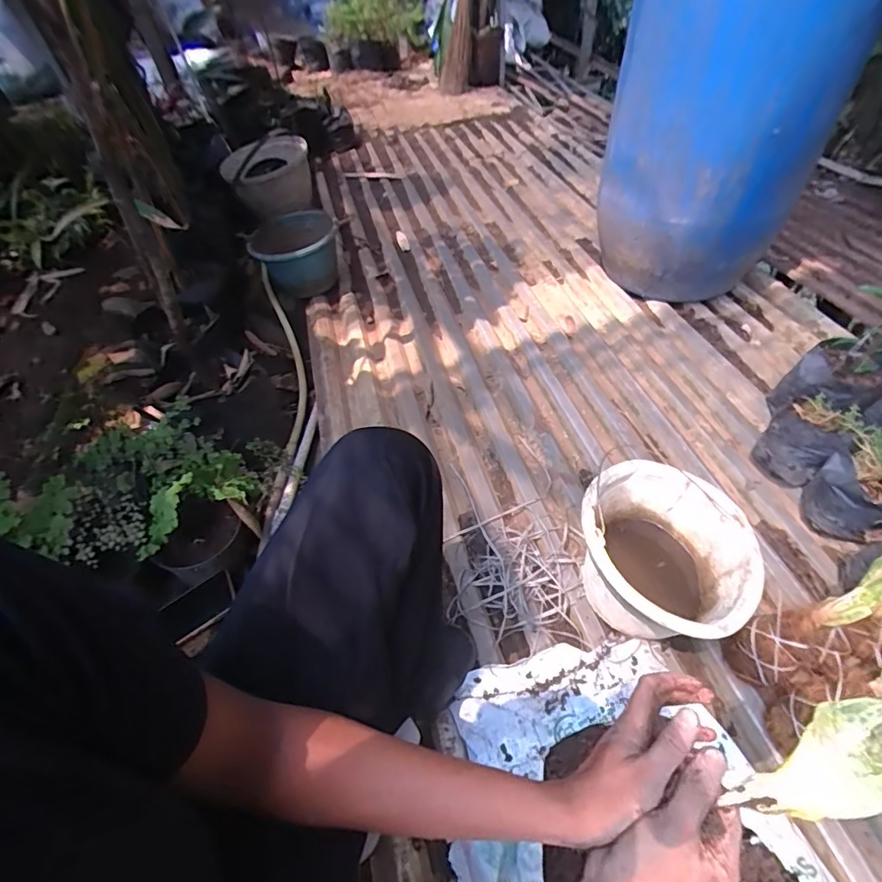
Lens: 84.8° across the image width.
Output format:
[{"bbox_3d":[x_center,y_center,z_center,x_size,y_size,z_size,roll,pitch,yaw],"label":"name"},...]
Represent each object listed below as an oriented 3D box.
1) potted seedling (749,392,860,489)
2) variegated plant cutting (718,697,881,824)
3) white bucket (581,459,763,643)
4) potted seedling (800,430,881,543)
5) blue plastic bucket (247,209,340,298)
[{"bbox_3d":[0.670,0.004,0.901,0.109,0.151,0.112,-3,51,4],"label":"potted seedling"},{"bbox_3d":[0.292,0.239,0.357,0.161,0.030,0.059,-16,50,-19],"label":"variegated plant cutting"},{"bbox_3d":[0.322,0.166,0.714,0.234,0.148,0.233,-3,51,4],"label":"white bucket"},{"bbox_3d":[0.708,0.091,0.812,0.136,0.144,0.140,-3,51,4],"label":"potted seedling"},{"bbox_3d":[-0.415,-0.527,1.421,0.251,0.196,0.218,-14,51,-4],"label":"blue plastic bucket"}]

